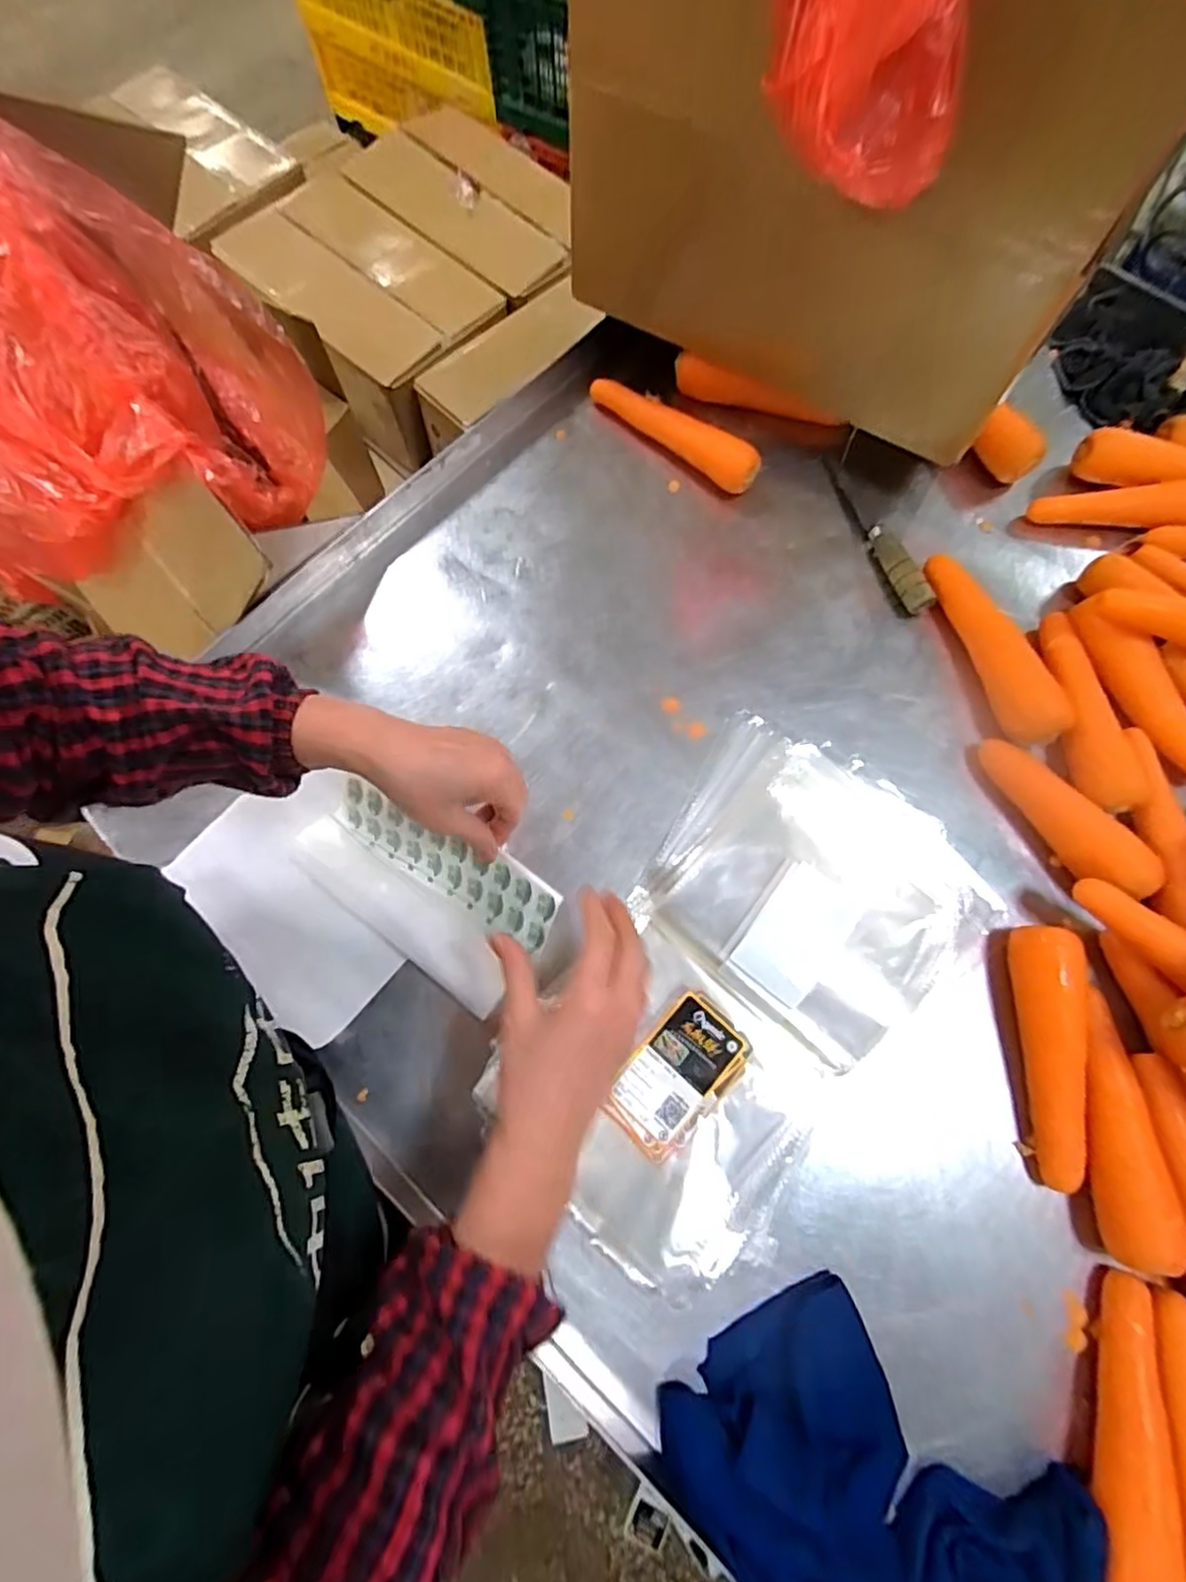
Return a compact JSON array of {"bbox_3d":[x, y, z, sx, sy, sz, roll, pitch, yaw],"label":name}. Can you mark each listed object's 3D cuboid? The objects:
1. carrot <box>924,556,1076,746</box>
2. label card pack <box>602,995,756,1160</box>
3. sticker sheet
[{"bbox_3d":[0.360,-0.133,0.589,0.042,0.046,0.198,-22,75,-5],"label":"carrot"},{"bbox_3d":[0.066,0.218,0.492,0.068,0.009,0.113,43,79,12],"label":"label card pack"},{"bbox_3d":[-0.134,0.071,0.510,0.212,0.023,0.125,35,108,15],"label":"sticker sheet"}]

